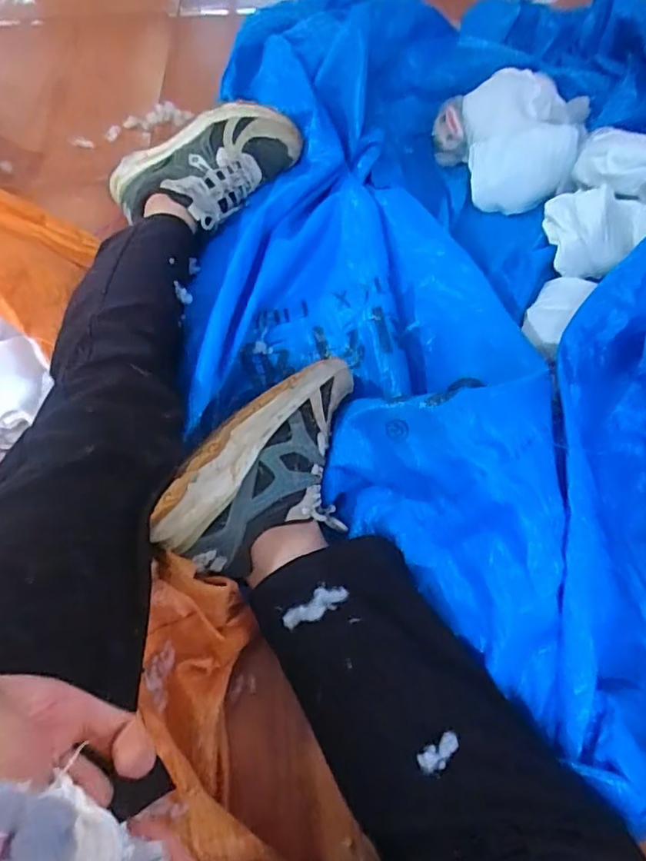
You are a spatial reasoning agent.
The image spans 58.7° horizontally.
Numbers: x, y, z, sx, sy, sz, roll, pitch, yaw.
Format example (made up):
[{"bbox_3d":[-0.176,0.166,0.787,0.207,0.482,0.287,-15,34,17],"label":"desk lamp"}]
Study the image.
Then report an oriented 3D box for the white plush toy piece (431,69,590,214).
[{"bbox_3d":[0.253,-0.411,0.810,0.204,0.093,0.179,16,60,13],"label":"white plush toy piece"}]

